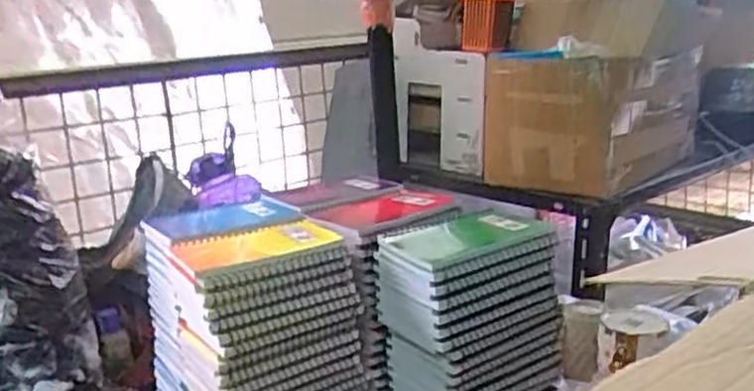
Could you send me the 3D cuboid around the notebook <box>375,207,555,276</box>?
[{"bbox_3d":[0.073,0.033,0.661,0.137,0.015,0.115,-11,17,-29],"label":"notebook"}]

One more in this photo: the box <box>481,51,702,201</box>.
[{"bbox_3d":[0.373,-0.144,1.322,0.246,0.212,0.401,9,19,39],"label":"box"}]

